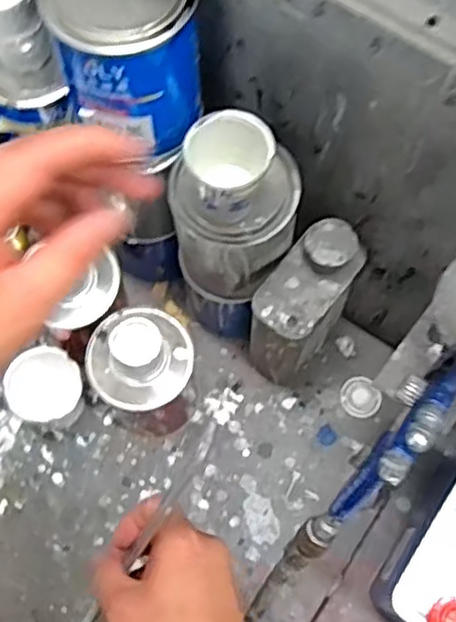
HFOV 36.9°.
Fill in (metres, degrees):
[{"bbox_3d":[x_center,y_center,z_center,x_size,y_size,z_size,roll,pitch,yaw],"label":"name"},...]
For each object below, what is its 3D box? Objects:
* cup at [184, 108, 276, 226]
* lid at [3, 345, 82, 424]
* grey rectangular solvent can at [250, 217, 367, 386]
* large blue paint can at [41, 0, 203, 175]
[{"bbox_3d":[0.000,-0.105,0.519,0.060,0.071,0.058,1,69,-2],"label":"cup"},{"bbox_3d":[-0.187,0.076,0.694,0.073,0.013,0.076,1,69,-2],"label":"lid"},{"bbox_3d":[0.072,0.003,0.687,0.077,0.211,0.113,33,72,10],"label":"grey rectangular solvent can"},{"bbox_3d":[-0.073,-0.181,0.508,0.103,0.125,0.112,1,69,-2],"label":"large blue paint can"}]

